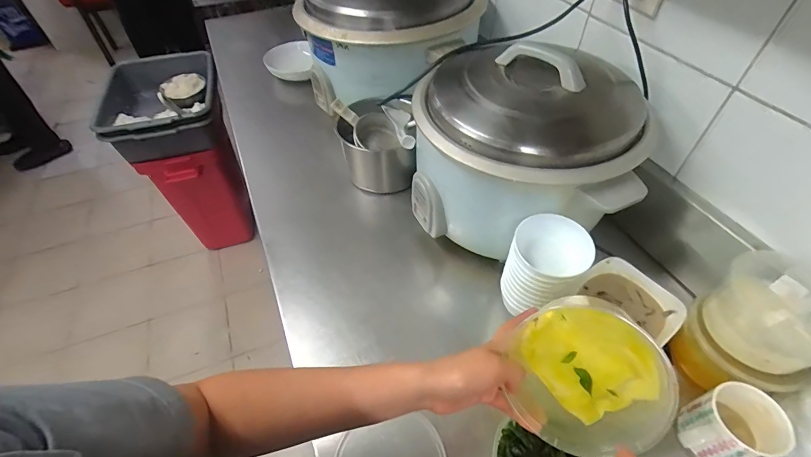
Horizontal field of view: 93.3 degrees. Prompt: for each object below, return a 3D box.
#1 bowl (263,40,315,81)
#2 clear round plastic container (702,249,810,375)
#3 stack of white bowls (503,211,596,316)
[{"bbox_3d":[-0.351,-0.509,1.158,0.140,0.060,0.165,-12,50,-8],"label":"bowl"},{"bbox_3d":[0.488,0.110,0.506,0.120,0.084,0.146,-4,50,-2],"label":"clear round plastic container"},{"bbox_3d":[0.198,0.059,0.560,0.104,0.121,0.104,32,58,25],"label":"stack of white bowls"}]

